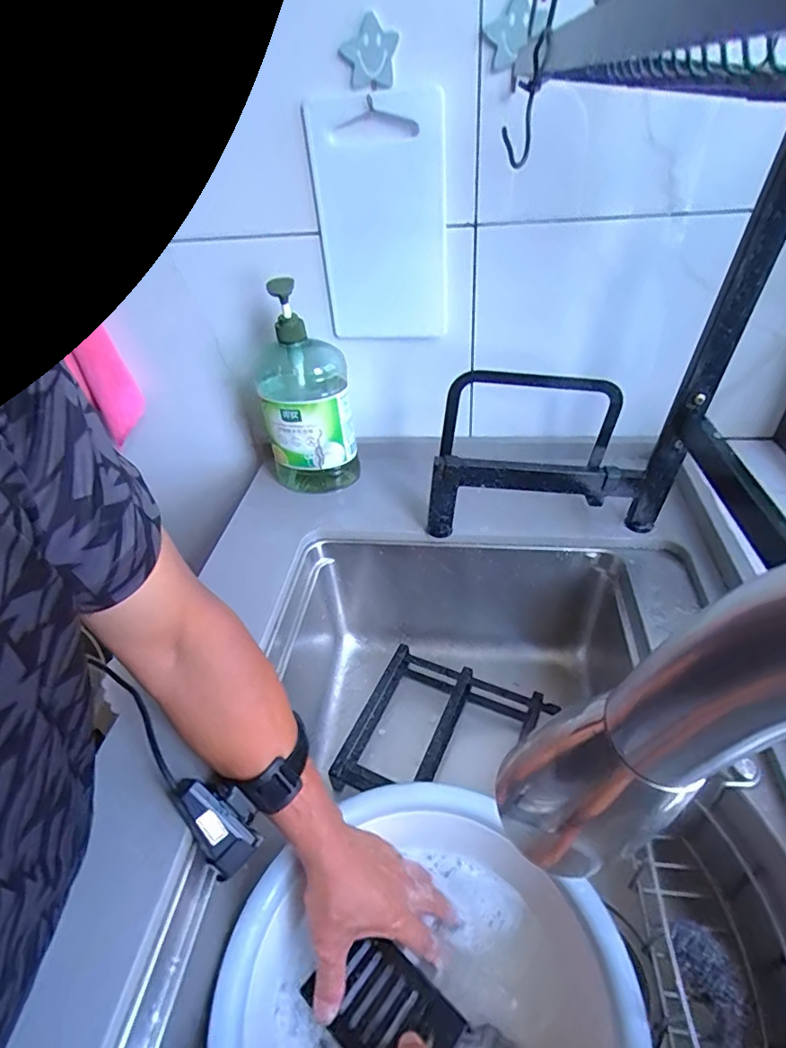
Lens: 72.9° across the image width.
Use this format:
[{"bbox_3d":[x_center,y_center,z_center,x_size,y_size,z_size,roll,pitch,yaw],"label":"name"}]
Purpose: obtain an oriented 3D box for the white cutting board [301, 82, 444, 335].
[{"bbox_3d":[-0.015,-0.348,0.632,0.153,0.245,0.009,4,36,12],"label":"white cutting board"}]

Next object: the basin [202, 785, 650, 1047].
[{"bbox_3d":[0.030,0.404,0.430,0.293,0.101,0.291,-4,40,3],"label":"basin"}]

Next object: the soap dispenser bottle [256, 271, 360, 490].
[{"bbox_3d":[-0.120,-0.170,0.703,0.116,0.273,0.089,-17,41,-12],"label":"soap dispenser bottle"}]

